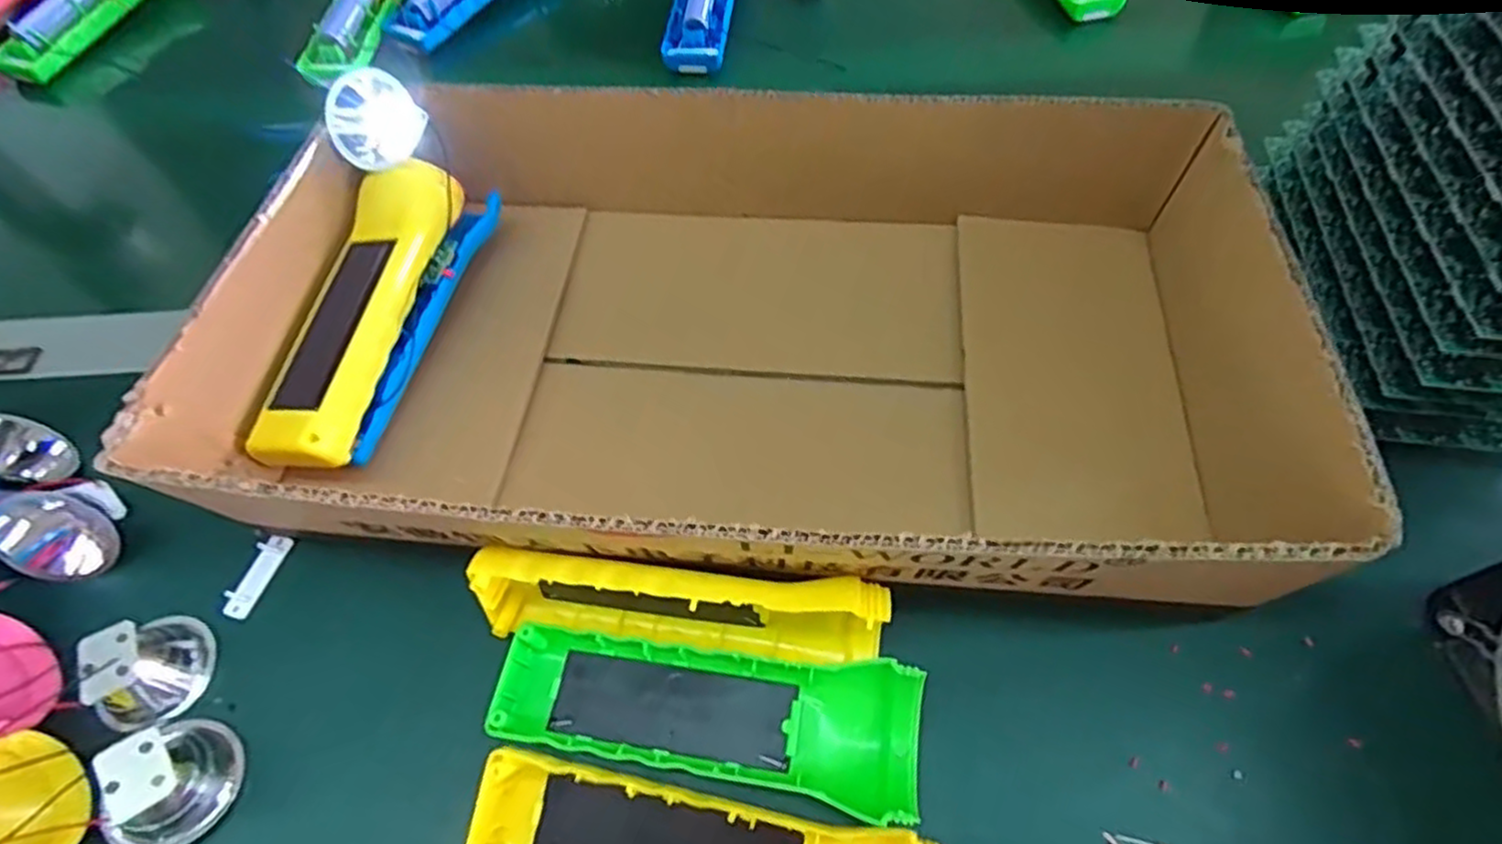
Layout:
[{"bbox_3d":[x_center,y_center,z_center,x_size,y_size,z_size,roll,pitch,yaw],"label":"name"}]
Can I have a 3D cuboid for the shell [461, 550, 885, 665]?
[{"bbox_3d":[-0.028,0.069,0.266,0.153,0.048,0.025,5,59,5],"label":"shell"}]

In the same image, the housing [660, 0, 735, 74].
[{"bbox_3d":[-0.032,-0.309,0.516,0.047,0.026,0.141,5,59,4],"label":"housing"}]

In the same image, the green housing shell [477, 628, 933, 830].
[{"bbox_3d":[-0.017,0.105,0.261,0.156,0.022,0.046,8,60,6],"label":"green housing shell"}]

